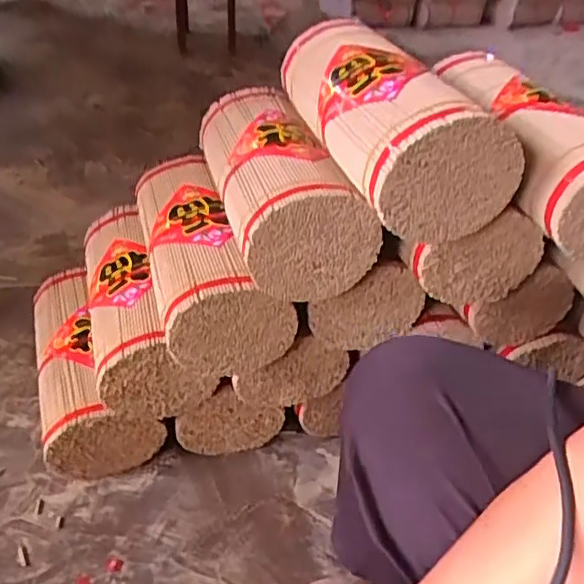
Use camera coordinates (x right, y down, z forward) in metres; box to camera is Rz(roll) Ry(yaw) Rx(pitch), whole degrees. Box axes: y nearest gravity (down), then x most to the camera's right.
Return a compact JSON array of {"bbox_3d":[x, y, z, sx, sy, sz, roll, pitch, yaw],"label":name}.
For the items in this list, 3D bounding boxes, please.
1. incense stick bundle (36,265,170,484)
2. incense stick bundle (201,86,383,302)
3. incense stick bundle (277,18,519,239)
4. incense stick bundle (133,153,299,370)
[{"bbox_3d":[-0.291,0.098,0.891,0.142,0.124,0.337,-11,38,-19],"label":"incense stick bundle"},{"bbox_3d":[-0.021,-0.134,0.725,0.126,0.110,0.323,-6,38,-14],"label":"incense stick bundle"},{"bbox_3d":[0.101,-0.182,0.654,0.128,0.111,0.289,-6,38,-14],"label":"incense stick bundle"},{"bbox_3d":[-0.108,-0.050,0.771,0.135,0.111,0.329,-8,38,-16],"label":"incense stick bundle"}]

